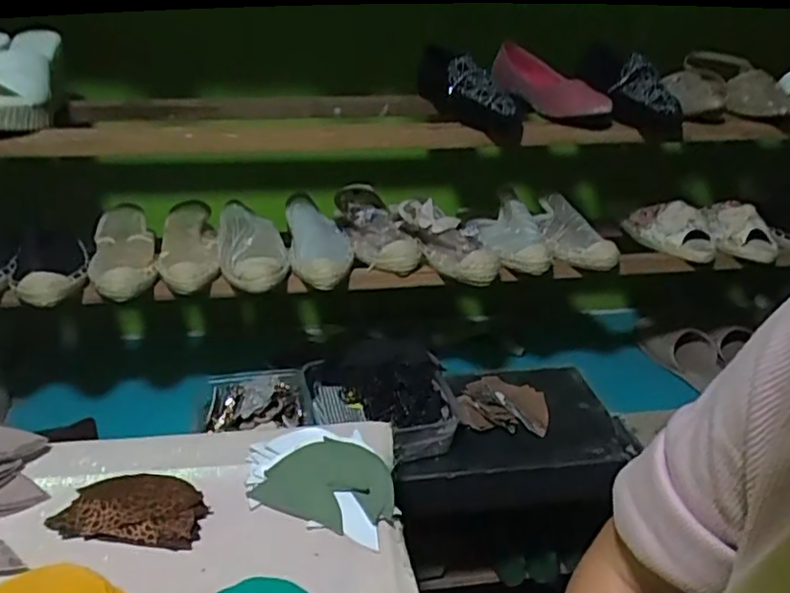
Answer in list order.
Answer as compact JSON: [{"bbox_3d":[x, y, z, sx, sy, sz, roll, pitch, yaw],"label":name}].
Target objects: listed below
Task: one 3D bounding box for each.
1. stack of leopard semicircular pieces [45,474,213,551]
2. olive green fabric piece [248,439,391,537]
[{"bbox_3d":[-0.259,0.211,0.633,0.139,0.023,0.078,3,27,0],"label":"stack of leopard semicircular pieces"},{"bbox_3d":[-0.067,0.191,0.661,0.136,0.013,0.090,14,52,11],"label":"olive green fabric piece"}]

